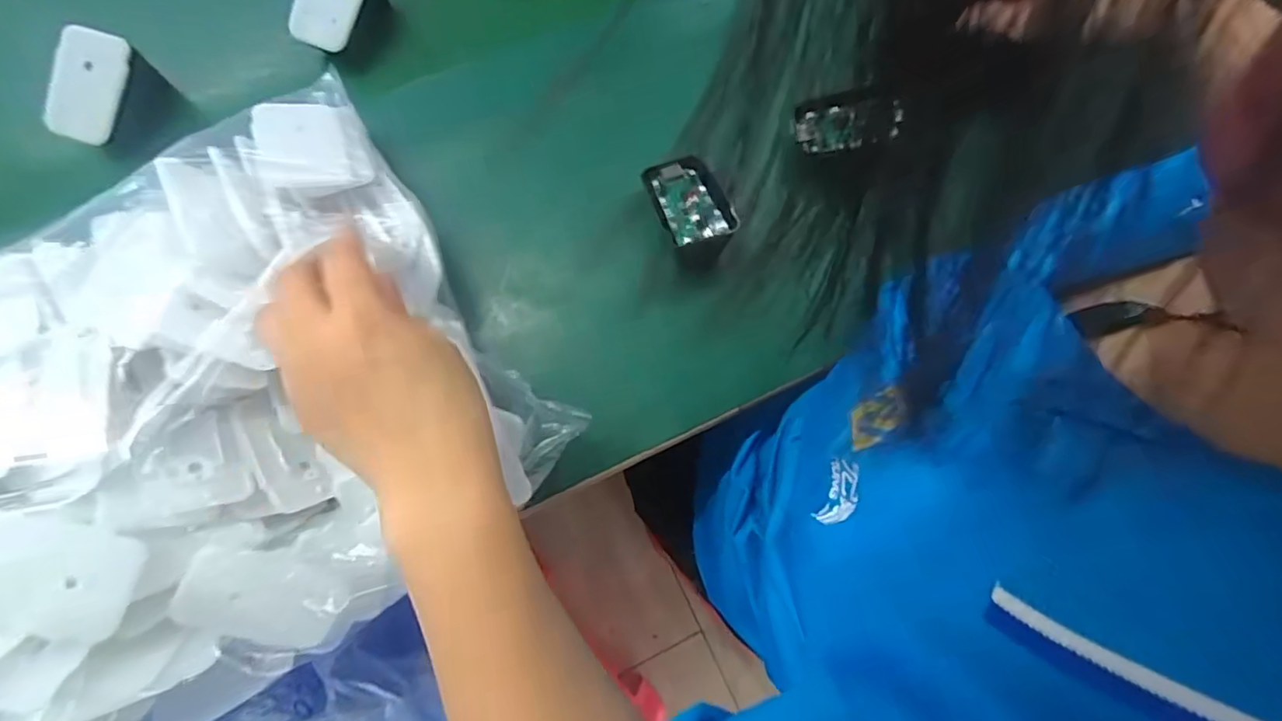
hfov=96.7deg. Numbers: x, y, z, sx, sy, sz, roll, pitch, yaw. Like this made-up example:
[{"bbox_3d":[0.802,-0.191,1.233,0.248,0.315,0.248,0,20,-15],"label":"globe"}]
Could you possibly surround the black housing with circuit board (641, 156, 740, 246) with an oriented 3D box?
[{"bbox_3d":[0.030,-0.100,0.355,0.044,0.008,0.070,-19,61,-5],"label":"black housing with circuit board"}]

